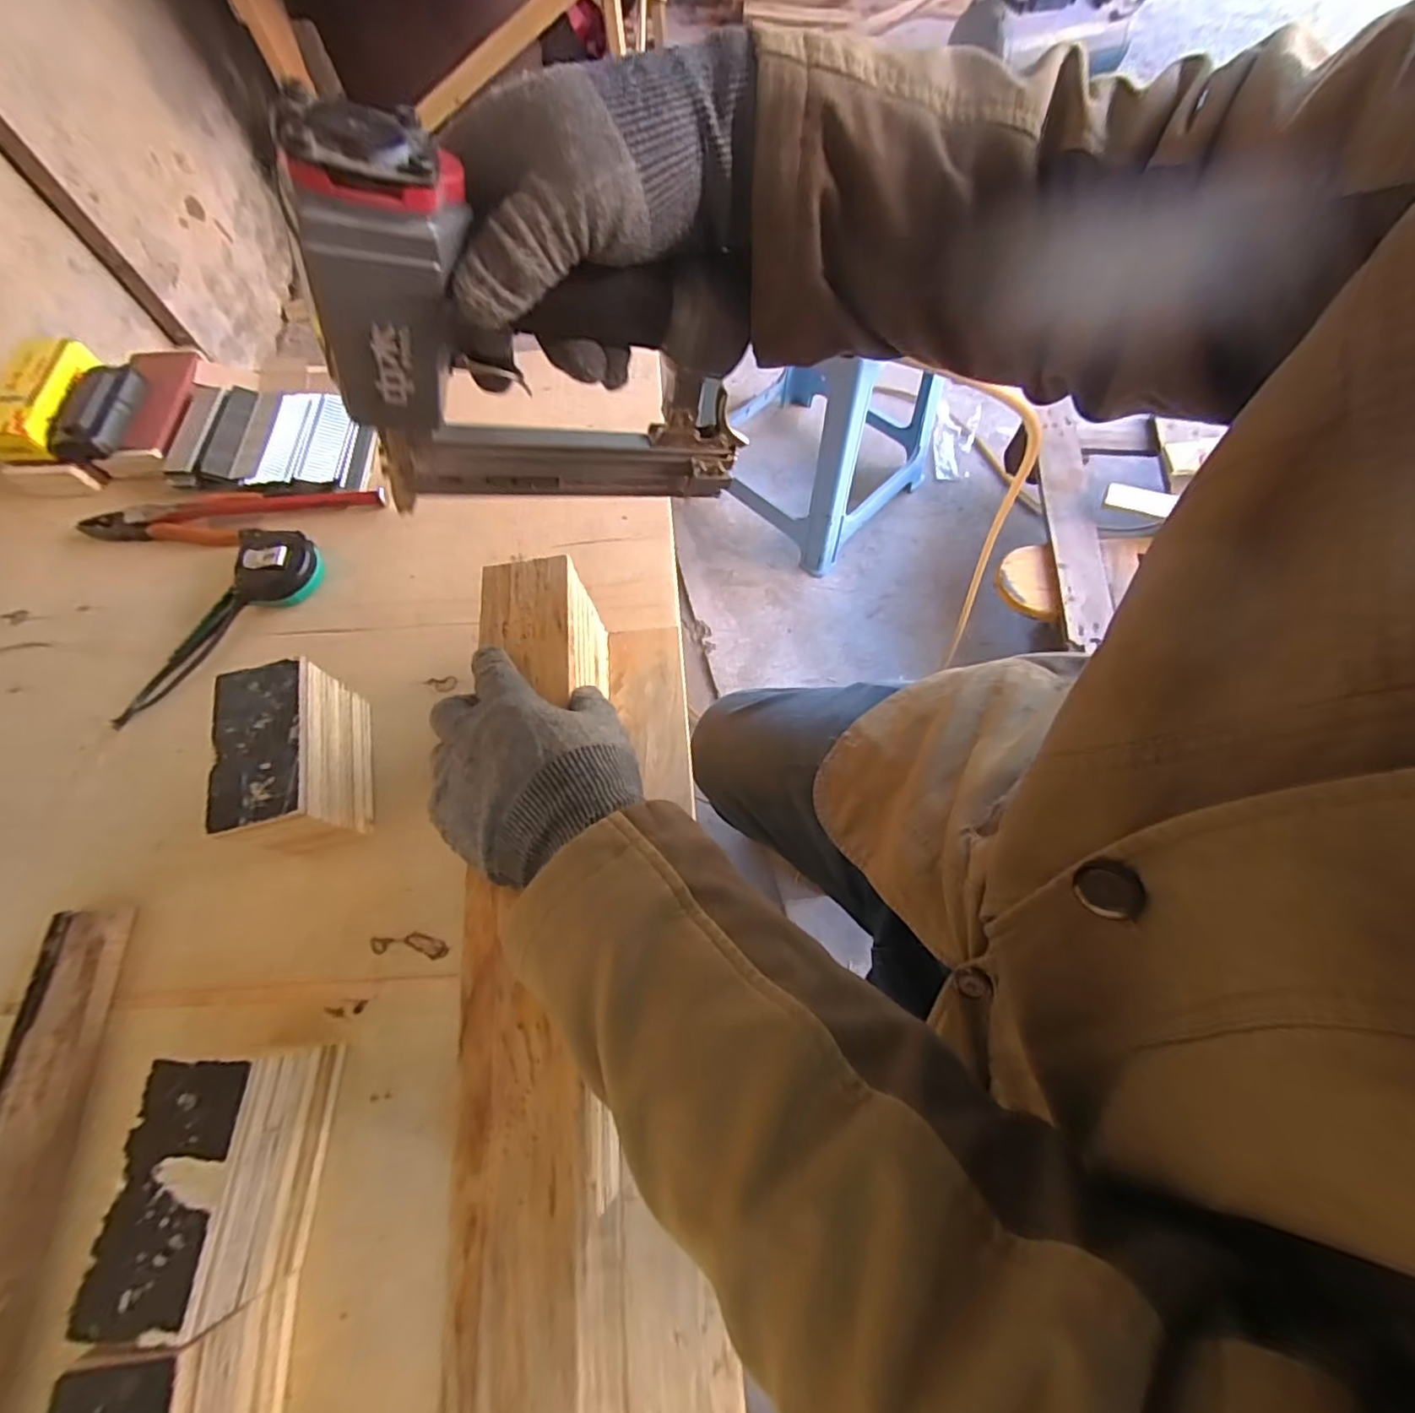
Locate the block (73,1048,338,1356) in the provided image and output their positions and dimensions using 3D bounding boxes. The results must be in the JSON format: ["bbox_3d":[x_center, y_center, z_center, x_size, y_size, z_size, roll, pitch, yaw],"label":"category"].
[{"bbox_3d":[-0.275,0.266,0.352,0.059,0.088,0.117,0,68,2],"label":"block"}]

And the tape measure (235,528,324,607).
[{"bbox_3d":[-0.386,-0.126,0.546,0.063,0.033,0.063,-7,67,-1],"label":"tape measure"}]

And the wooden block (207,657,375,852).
[{"bbox_3d":[-0.296,0.042,0.443,0.063,0.088,0.124,-15,68,-4],"label":"wooden block"}]

